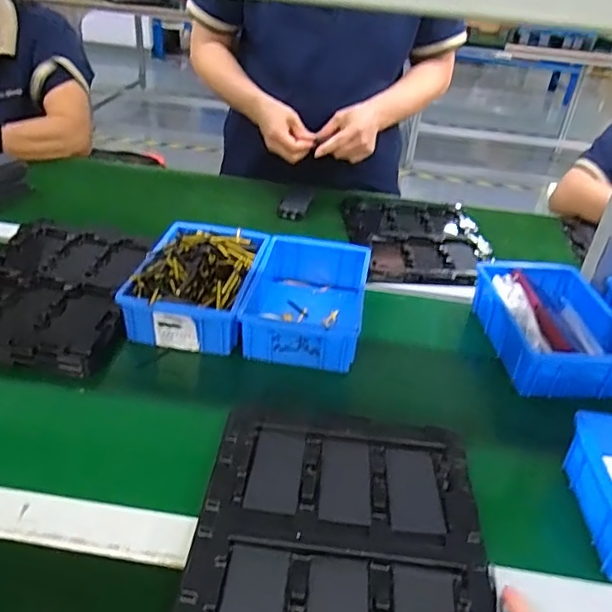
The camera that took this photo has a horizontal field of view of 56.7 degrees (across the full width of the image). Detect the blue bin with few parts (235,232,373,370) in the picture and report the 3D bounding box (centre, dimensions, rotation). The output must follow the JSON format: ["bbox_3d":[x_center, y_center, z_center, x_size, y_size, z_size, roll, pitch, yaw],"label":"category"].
[{"bbox_3d":[0.003,-0.013,0.702,0.131,0.055,0.209,9,34,5],"label":"blue bin with few parts"}]

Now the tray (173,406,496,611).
[{"bbox_3d":[0.026,0.185,0.427,0.218,0.014,0.269,7,34,2],"label":"tray"}]

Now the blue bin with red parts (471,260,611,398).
[{"bbox_3d":[0.295,0.021,0.695,0.136,0.061,0.200,2,34,-6],"label":"blue bin with red parts"}]

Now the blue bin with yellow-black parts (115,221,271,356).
[{"bbox_3d":[-0.129,-0.037,0.701,0.134,0.063,0.197,8,34,4],"label":"blue bin with yellow-black parts"}]

